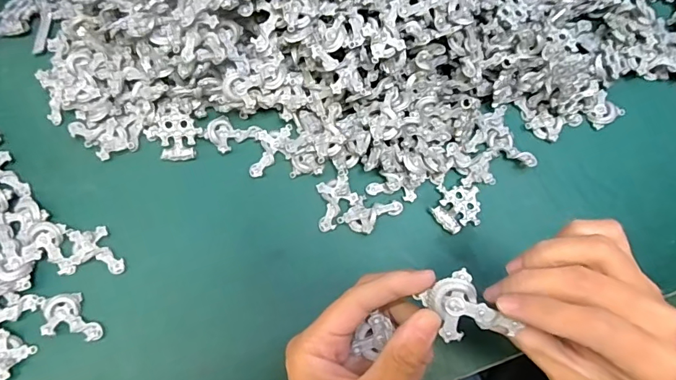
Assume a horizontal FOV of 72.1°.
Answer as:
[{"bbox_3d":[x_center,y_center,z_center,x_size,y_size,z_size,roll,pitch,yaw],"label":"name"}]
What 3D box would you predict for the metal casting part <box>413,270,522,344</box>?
[{"bbox_3d":[0.060,0.059,0.220,0.027,0.010,0.038,-34,78,-11],"label":"metal casting part"}]

